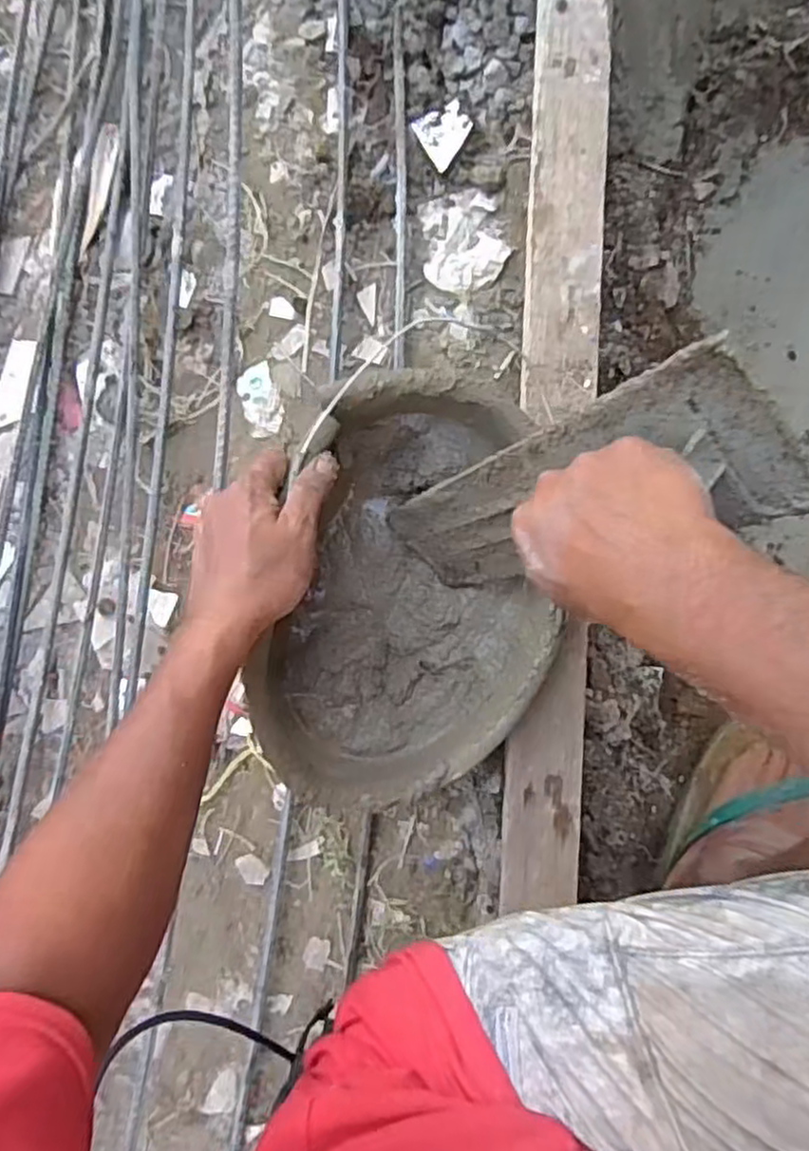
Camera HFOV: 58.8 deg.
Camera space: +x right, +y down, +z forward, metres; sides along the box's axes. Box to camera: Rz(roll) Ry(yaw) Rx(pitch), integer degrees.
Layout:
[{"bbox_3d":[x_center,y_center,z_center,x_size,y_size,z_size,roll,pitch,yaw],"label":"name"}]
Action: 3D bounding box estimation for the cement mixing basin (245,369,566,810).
[{"bbox_3d":[0.016,0.020,0.539,0.201,0.112,0.308,18,88,8],"label":"cement mixing basin"}]

